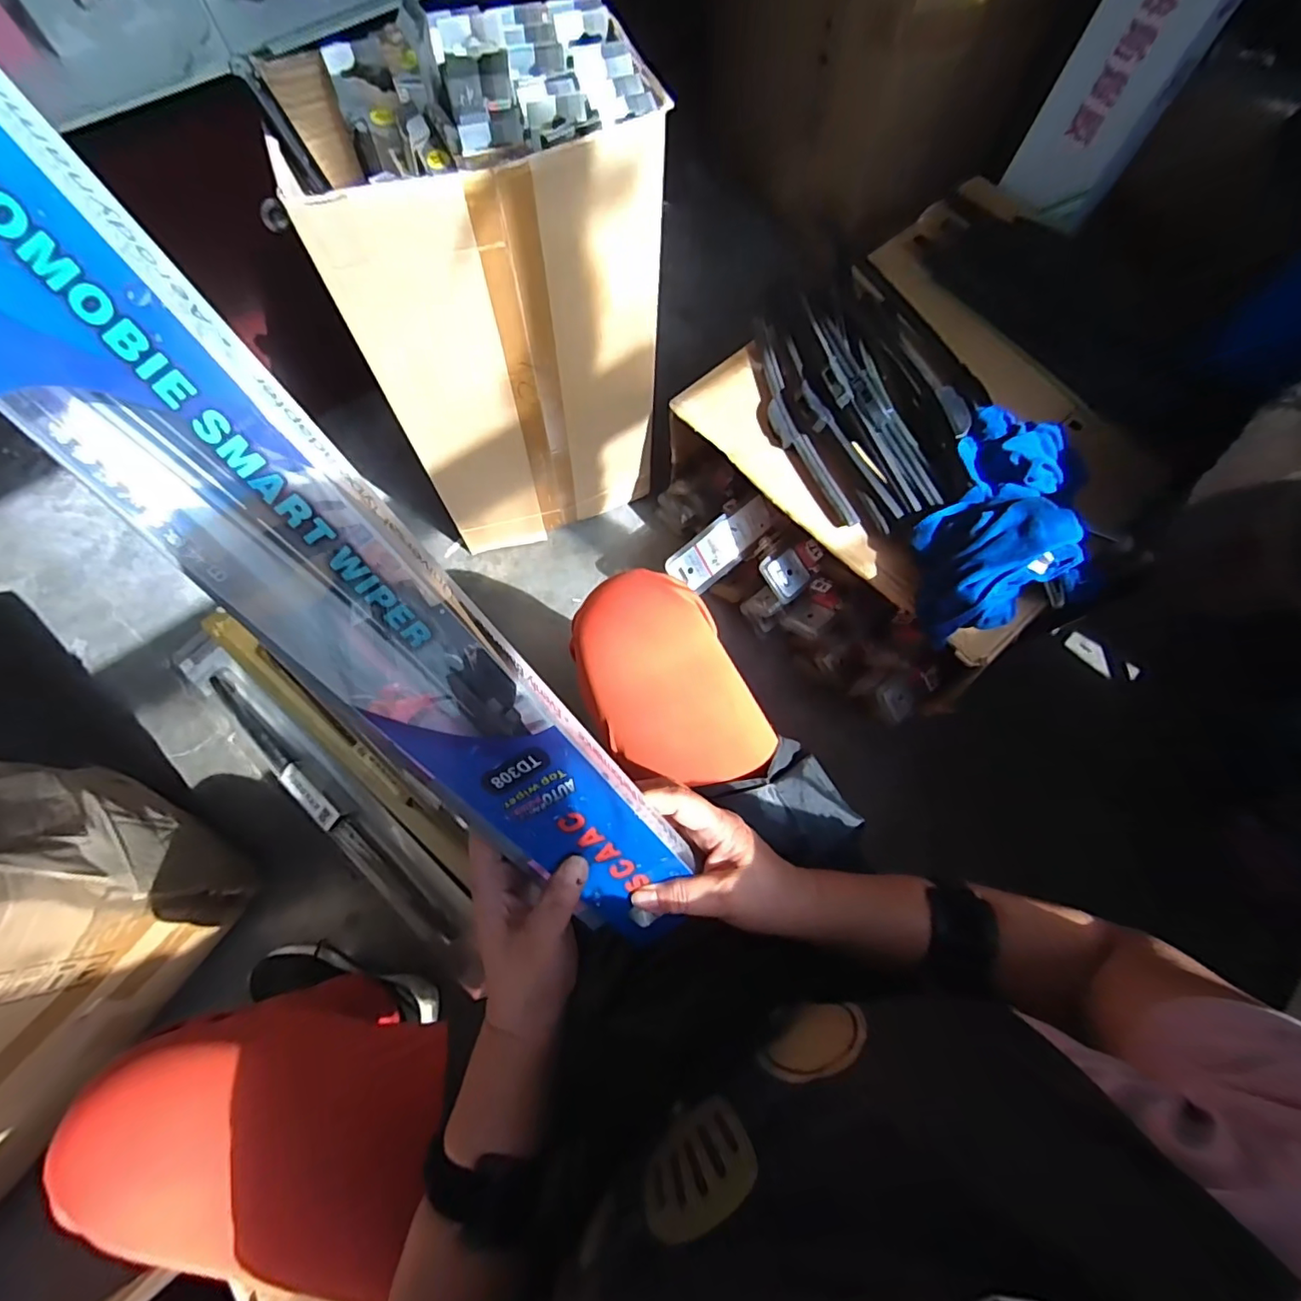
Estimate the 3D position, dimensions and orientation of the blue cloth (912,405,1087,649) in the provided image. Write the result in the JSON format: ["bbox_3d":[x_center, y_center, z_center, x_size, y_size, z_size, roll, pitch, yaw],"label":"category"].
[{"bbox_3d":[0.411,-0.161,0.649,0.156,0.083,0.327,28,72,9],"label":"blue cloth"}]

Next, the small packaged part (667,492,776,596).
[{"bbox_3d":[0.109,-0.155,0.835,0.184,0.017,0.072,-39,111,-16],"label":"small packaged part"}]

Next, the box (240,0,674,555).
[{"bbox_3d":[-0.165,-0.388,0.730,0.331,0.533,0.199,-15,71,-6],"label":"box"}]

